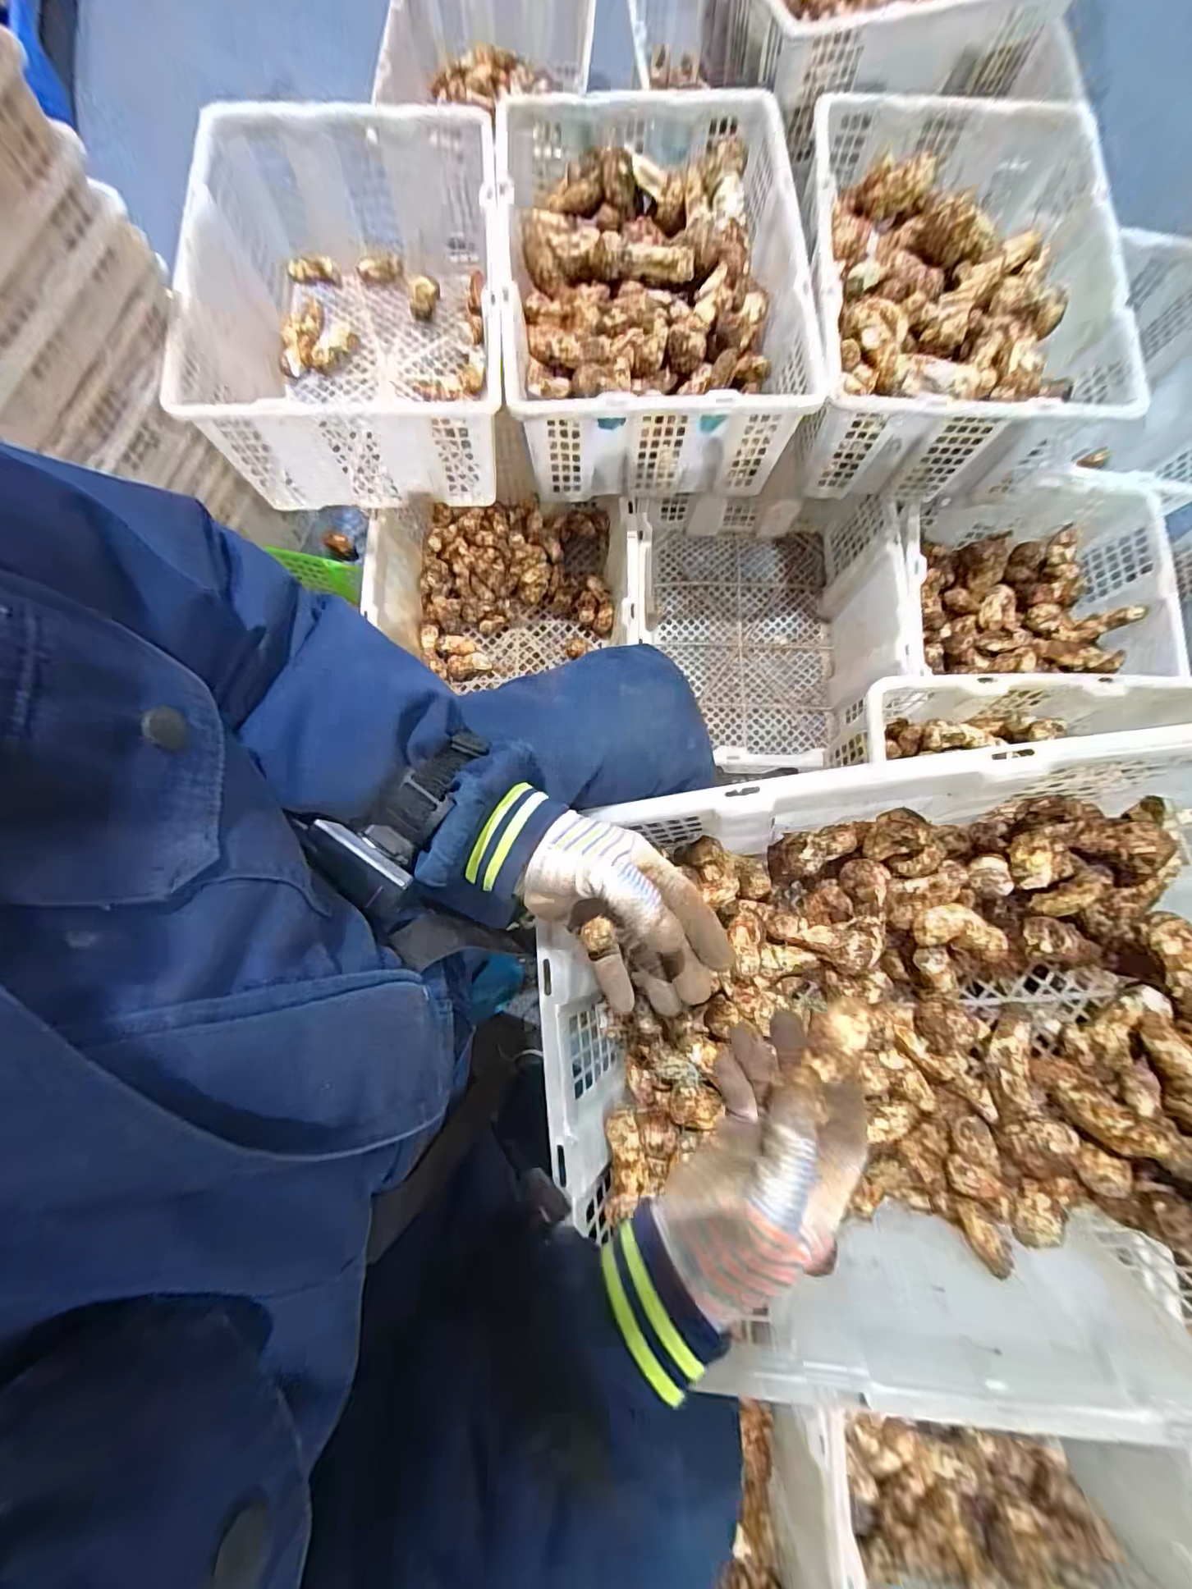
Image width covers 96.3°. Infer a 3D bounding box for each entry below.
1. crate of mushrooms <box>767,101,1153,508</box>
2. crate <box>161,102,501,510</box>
[{"bbox_3d":[0.434,-0.624,0.689,0.346,0.152,0.453,4,80,0],"label":"crate of mushrooms"},{"bbox_3d":[-0.294,-0.606,0.676,0.341,0.172,0.439,-4,80,-1],"label":"crate"}]

